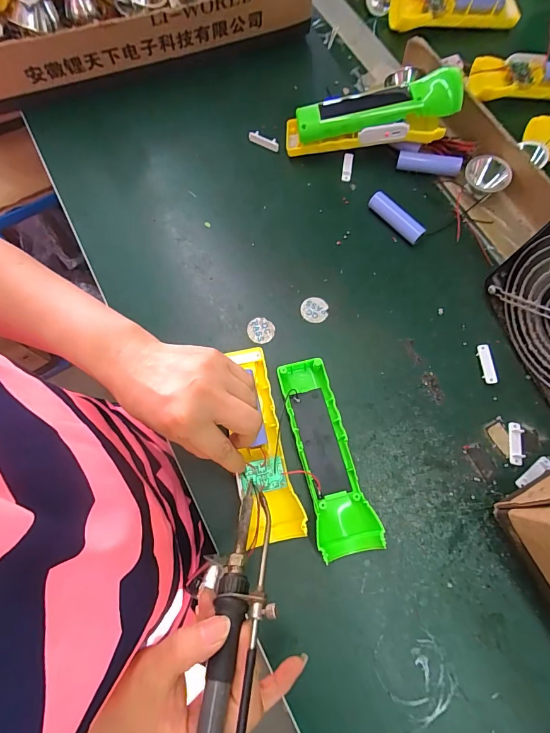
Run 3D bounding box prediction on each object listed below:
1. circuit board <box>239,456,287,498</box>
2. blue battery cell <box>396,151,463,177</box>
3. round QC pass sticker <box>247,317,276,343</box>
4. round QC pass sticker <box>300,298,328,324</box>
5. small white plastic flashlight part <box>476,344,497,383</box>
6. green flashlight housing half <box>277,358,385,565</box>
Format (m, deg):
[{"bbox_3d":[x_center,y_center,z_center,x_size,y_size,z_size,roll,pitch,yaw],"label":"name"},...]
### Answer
[{"bbox_3d":[-0.010,0.088,0.300,0.036,0.004,0.024,-11,74,-2],"label":"circuit board"},{"bbox_3d":[0.167,-0.220,0.408,0.065,0.019,0.015,12,74,5],"label":"blue battery cell"},{"bbox_3d":[-0.014,-0.035,0.364,0.026,0.004,0.024,0,73,1],"label":"round QC pass sticker"},{"bbox_3d":[0.039,-0.056,0.371,0.026,0.004,0.026,0,82,-1],"label":"round QC pass sticker"},{"bbox_3d":[0.196,-0.002,0.349,0.011,0.006,0.036,-7,73,-1],"label":"small white plastic flashlight part"},{"bbox_3d":[0.041,0.073,0.319,0.047,0.026,0.161,-15,74,-4],"label":"green flashlight housing half"}]

